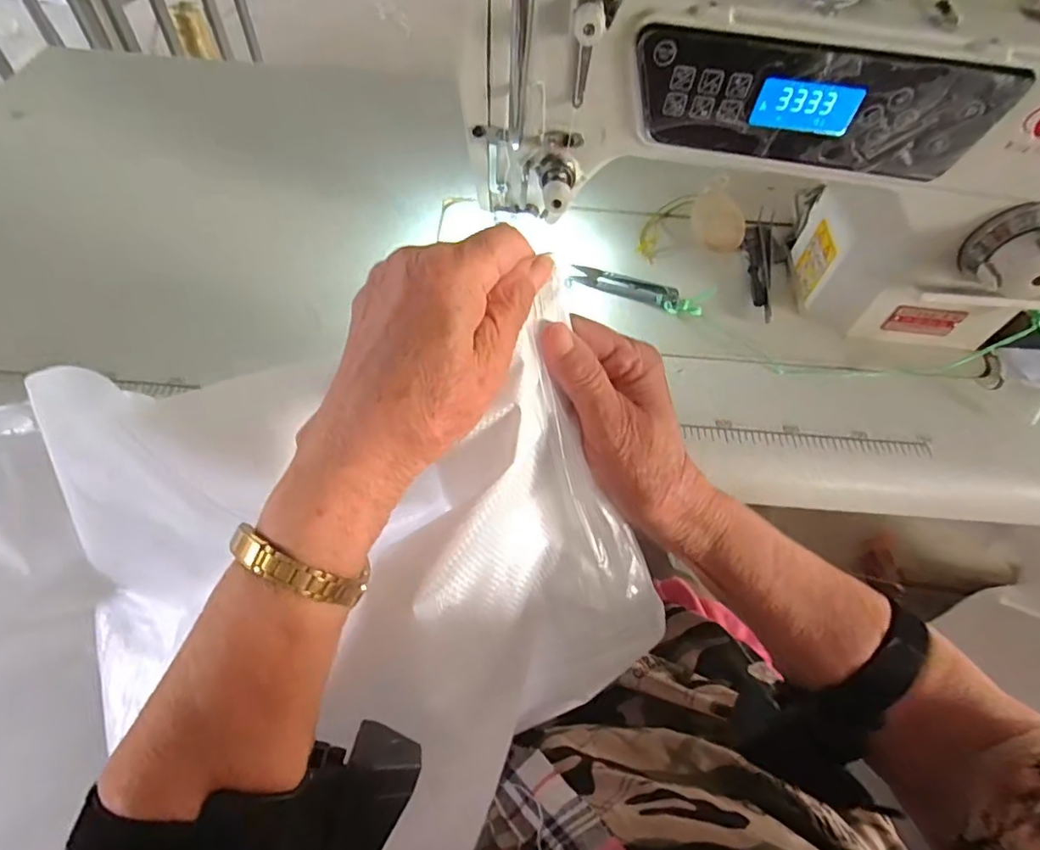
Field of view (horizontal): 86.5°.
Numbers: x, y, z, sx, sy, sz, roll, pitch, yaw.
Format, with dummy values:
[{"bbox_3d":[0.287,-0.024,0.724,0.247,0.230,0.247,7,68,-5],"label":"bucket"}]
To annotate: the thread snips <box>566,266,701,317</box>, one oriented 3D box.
[{"bbox_3d":[0.099,-0.117,0.473,0.112,0.011,0.021,23,58,11],"label":"thread snips"}]

